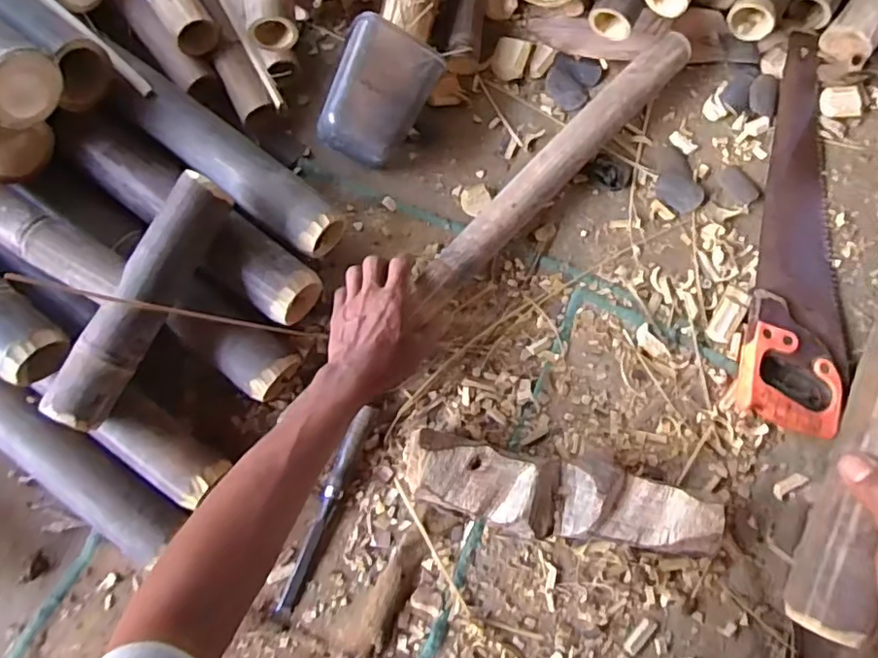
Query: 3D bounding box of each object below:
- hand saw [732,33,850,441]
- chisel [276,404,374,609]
[{"bbox_3d":[0.458,-0.124,0.718,0.118,0.031,0.500,14,80,1],"label":"hand saw"},{"bbox_3d":[-0.125,0.198,0.650,0.019,0.024,0.234,22,81,2],"label":"chisel"}]

